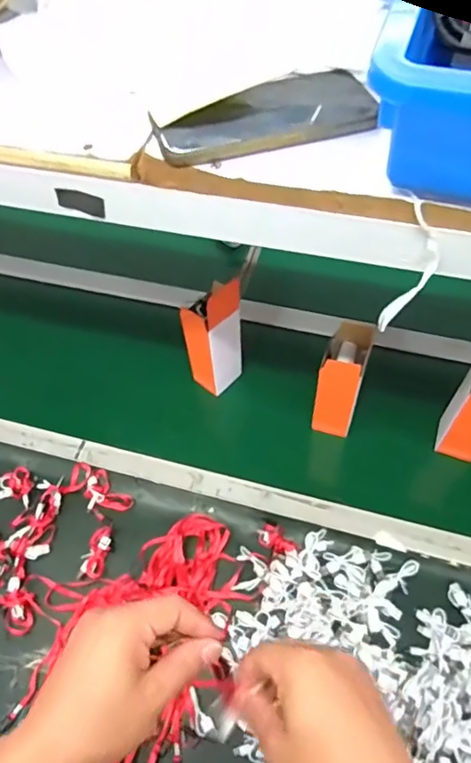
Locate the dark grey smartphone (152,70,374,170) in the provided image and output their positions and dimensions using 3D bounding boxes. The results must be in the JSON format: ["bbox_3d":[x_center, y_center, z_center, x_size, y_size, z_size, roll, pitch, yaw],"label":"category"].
[{"bbox_3d":[0.023,-0.190,0.386,0.158,0.013,0.066,-15,58,-5],"label":"dark grey smartphone"}]

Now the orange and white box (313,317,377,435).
[{"bbox_3d":[0.157,0.000,0.788,0.058,0.182,0.083,17,61,15],"label":"orange and white box"}]

